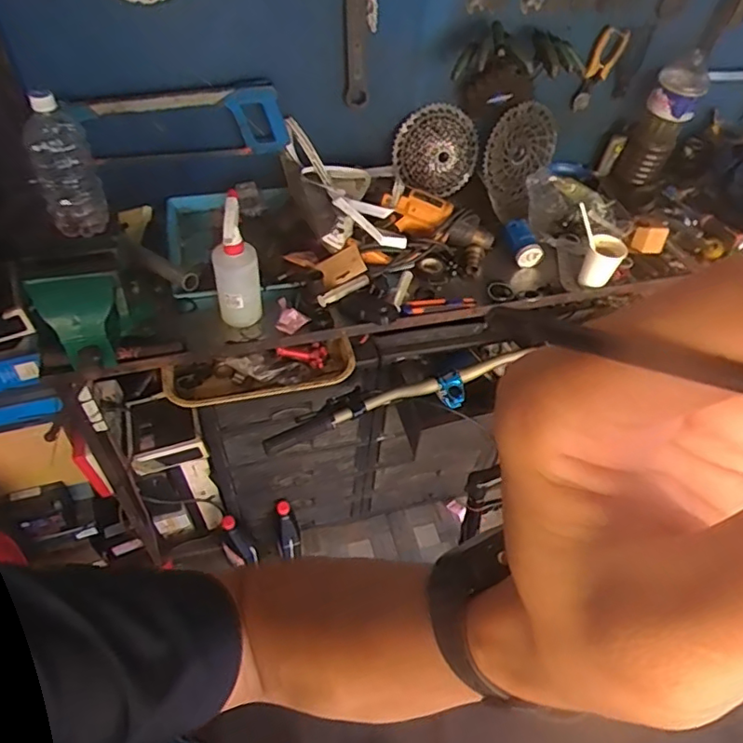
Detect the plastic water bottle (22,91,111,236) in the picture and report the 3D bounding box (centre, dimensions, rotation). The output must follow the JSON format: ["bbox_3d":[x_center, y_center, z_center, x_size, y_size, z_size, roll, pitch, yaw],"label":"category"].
[{"bbox_3d":[-0.445,-0.299,0.824,0.083,0.200,0.064,-21,56,-20],"label":"plastic water bottle"}]

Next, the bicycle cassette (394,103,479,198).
[{"bbox_3d":[0.145,-0.474,1.245,0.192,0.168,0.045,-11,53,-14],"label":"bicycle cassette"}]

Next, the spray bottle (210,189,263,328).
[{"bbox_3d":[-0.223,-0.179,0.936,0.070,0.225,0.069,-7,52,-11],"label":"spray bottle"}]

